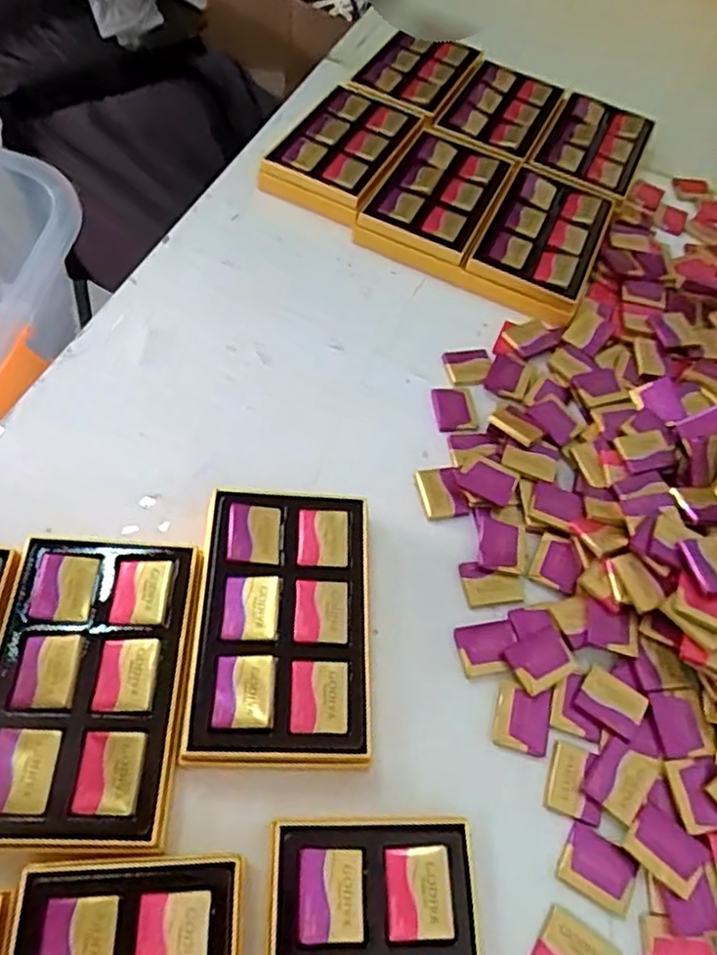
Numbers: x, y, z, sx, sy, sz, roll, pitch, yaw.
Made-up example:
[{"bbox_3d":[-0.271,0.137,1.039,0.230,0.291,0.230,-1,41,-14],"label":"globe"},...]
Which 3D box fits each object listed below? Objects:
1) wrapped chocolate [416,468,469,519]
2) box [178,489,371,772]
[{"bbox_3d":[0.059,0.010,0.490,0.030,0.009,0.040,-10,60,-15],"label":"wrapped chocolate"},{"bbox_3d":[-0.047,0.088,0.410,0.103,0.035,0.166,3,58,-7],"label":"box"}]

